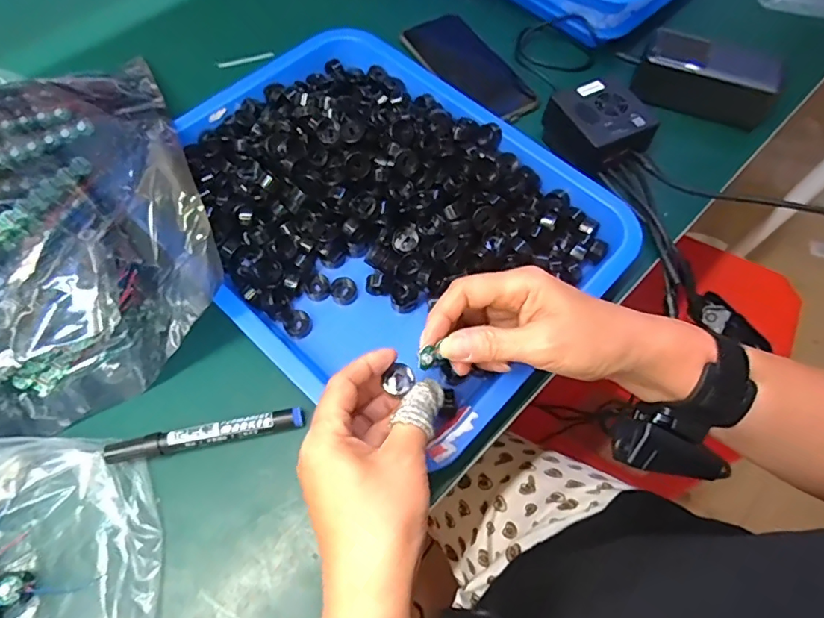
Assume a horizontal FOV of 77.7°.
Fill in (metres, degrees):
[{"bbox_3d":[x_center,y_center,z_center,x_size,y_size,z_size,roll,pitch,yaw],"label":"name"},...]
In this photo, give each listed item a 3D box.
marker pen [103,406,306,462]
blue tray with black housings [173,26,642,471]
[{"bbox_3d":[-0.144,0.090,0.365,0.132,0.020,0.015,-10,65,-7],"label":"marker pen"},{"bbox_3d":[-0.033,-0.091,0.436,0.383,0.059,0.300,41,69,16],"label":"blue tray with black housings"}]

